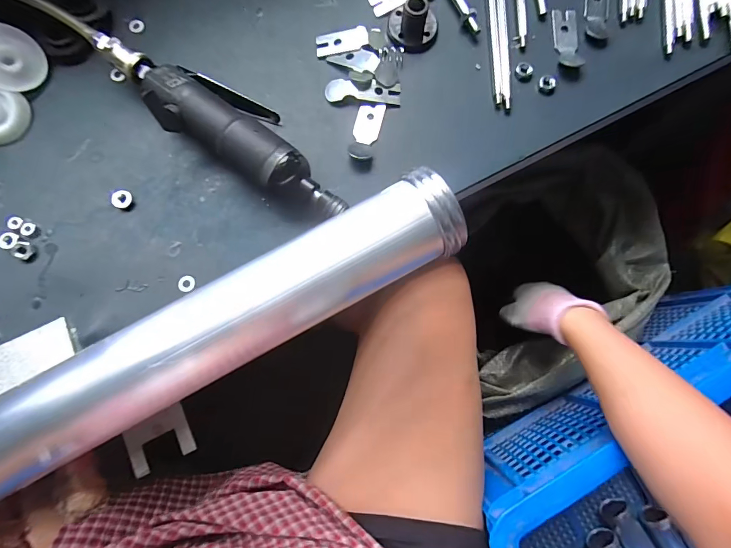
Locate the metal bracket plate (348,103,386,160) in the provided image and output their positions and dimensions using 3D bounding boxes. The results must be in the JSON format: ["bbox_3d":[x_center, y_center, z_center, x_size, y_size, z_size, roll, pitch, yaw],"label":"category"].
[{"bbox_3d":[0.001,-0.117,0.306,0.021,0.012,0.054,13,81,1],"label":"metal bracket plate"}]

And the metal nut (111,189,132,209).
[{"bbox_3d":[-0.193,-0.059,0.296,0.013,0.007,0.015,-1,81,-1],"label":"metal nut"}]

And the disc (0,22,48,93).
[{"bbox_3d":[-0.288,-0.173,0.300,0.048,0.005,0.048,-6,101,-34],"label":"disc"}]

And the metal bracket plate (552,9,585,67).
[{"bbox_3d":[0.175,-0.205,0.324,0.022,0.004,0.055,-2,81,-1],"label":"metal bracket plate"}]

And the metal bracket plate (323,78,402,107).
[{"bbox_3d":[-0.001,-0.153,0.313,0.062,0.007,0.019,4,80,0],"label":"metal bracket plate"}]

